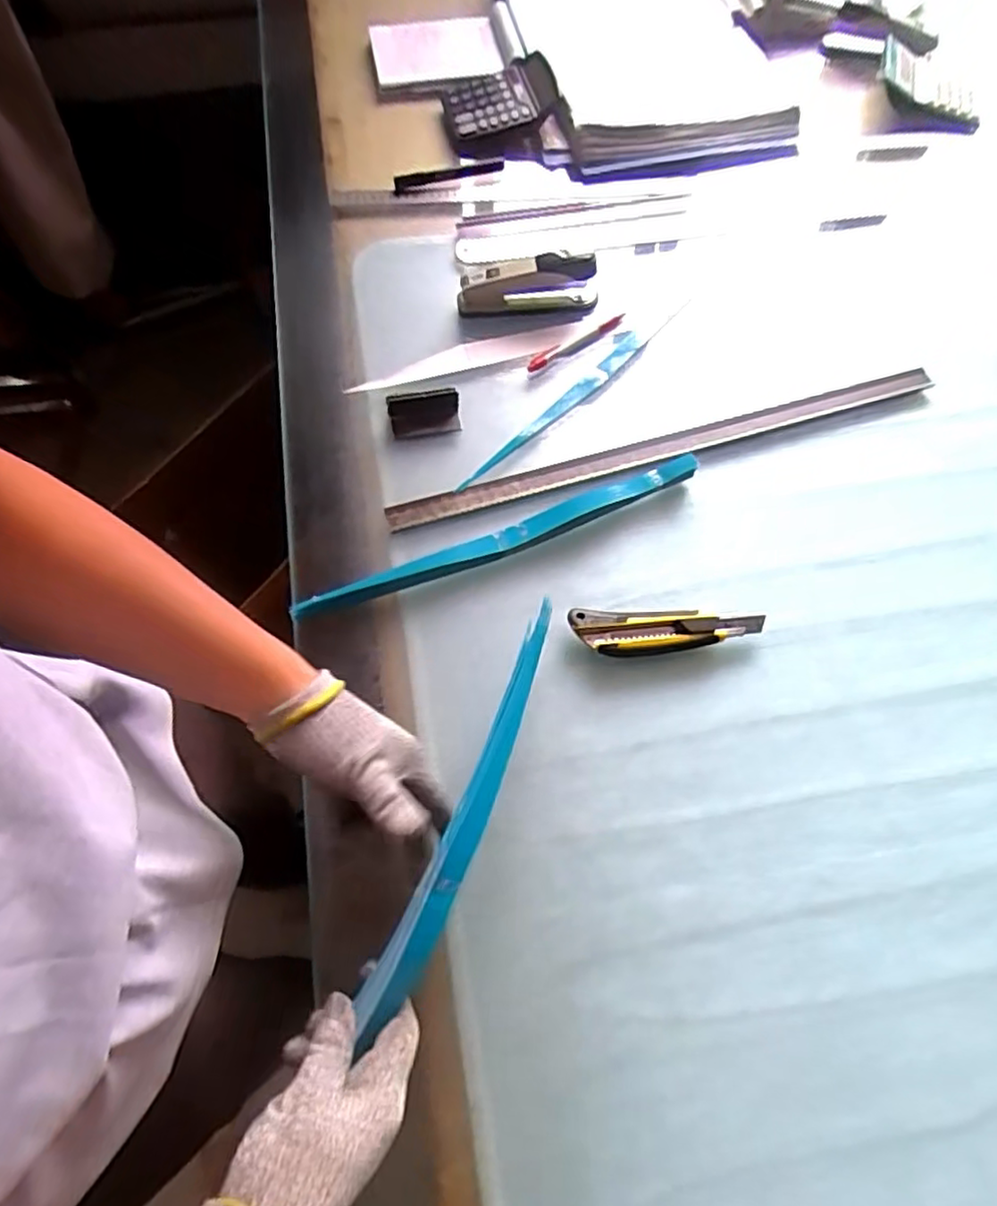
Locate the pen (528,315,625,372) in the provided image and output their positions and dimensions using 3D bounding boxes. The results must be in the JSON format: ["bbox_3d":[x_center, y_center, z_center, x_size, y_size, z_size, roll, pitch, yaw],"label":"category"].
[{"bbox_3d":[0.081,-0.269,0.673,0.117,0.010,0.018,-31,70,-13],"label":"pen"}]

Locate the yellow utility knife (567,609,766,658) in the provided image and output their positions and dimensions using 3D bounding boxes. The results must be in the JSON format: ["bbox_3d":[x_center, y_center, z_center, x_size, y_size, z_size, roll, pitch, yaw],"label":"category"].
[{"bbox_3d":[0.142,0.027,0.545,0.160,0.028,0.036,0,66,-1],"label":"yellow utility knife"}]

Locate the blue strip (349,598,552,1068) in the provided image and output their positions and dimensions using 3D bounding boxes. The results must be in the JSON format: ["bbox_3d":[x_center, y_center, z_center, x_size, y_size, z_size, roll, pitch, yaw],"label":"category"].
[{"bbox_3d":[-0.018,0.128,0.423,0.030,0.022,0.284,22,67,9],"label":"blue strip"}]

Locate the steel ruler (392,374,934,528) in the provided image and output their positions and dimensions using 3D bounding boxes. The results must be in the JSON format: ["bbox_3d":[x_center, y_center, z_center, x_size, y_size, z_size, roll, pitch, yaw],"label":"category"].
[{"bbox_3d":[0.168,-0.151,0.628,0.559,0.010,0.024,-16,67,-8],"label":"steel ruler"}]

